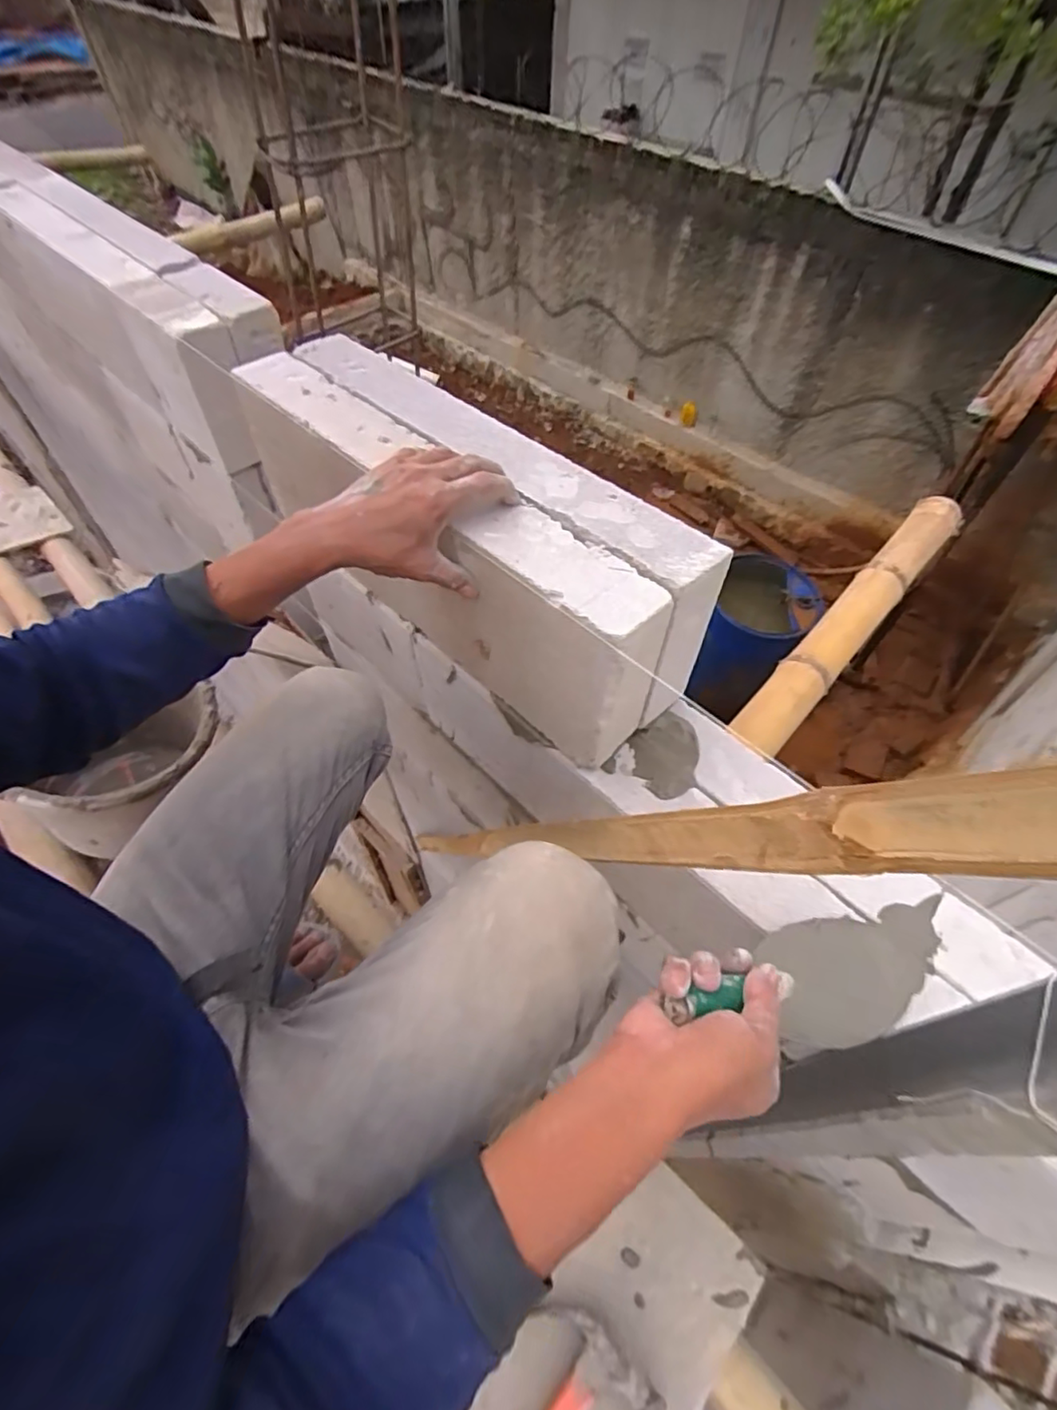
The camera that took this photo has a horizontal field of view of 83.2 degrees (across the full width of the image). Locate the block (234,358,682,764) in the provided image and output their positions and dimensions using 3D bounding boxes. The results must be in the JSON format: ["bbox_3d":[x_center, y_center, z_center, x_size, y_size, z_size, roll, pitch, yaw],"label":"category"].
[{"bbox_3d":[-0.107,-0.177,0.648,0.567,0.195,0.083,40,63,22],"label":"block"}]

